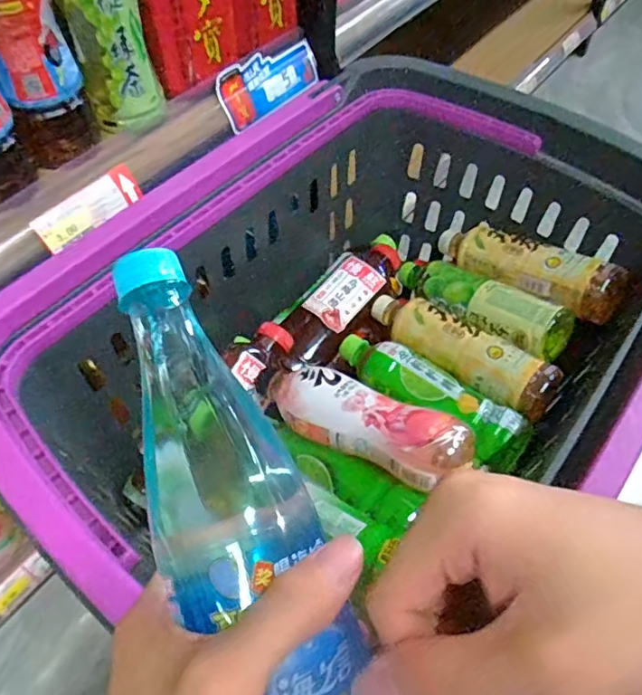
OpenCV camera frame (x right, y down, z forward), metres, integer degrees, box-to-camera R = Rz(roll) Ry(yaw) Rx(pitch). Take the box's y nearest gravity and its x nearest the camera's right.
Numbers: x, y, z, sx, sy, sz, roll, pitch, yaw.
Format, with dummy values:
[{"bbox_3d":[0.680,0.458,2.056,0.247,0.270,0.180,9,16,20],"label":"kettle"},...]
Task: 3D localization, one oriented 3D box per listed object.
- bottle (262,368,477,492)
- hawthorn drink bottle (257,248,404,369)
[{"bbox_3d":[0.034,0.061,0.486,0.190,0.053,0.054,24,50,23],"label":"bottle"},{"bbox_3d":[0.017,-0.048,0.646,0.069,0.060,0.203,34,55,30],"label":"hawthorn drink bottle"}]

